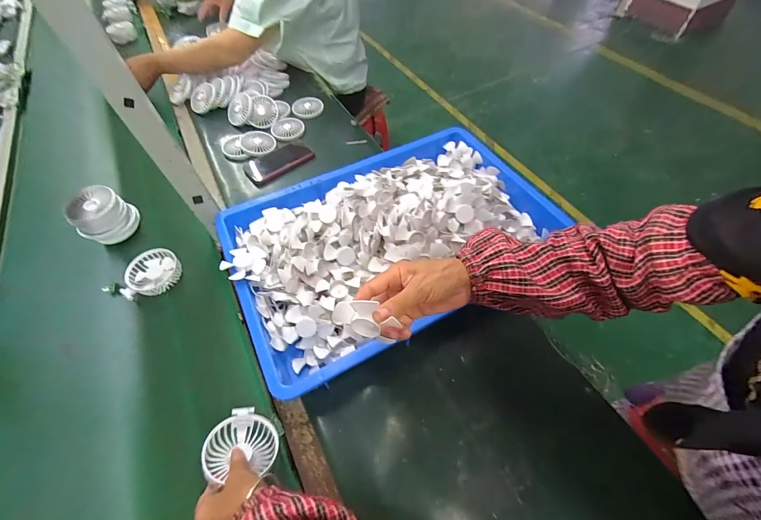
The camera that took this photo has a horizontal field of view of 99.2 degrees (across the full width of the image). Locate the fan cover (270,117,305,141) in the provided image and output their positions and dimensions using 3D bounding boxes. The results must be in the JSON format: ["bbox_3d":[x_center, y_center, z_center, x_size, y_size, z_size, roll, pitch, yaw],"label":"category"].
[{"bbox_3d":[-0.257,-0.365,0.895,0.088,0.012,0.104,-7,58,-7],"label":"fan cover"}]

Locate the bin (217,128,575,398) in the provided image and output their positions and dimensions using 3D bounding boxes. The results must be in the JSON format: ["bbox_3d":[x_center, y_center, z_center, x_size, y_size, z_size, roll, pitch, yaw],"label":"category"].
[{"bbox_3d":[0.027,-0.055,0.600,0.576,0.122,0.376,-24,61,-17],"label":"bin"}]

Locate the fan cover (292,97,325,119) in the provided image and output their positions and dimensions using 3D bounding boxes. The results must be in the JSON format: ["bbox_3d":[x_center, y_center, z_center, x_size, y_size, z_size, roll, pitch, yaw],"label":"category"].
[{"bbox_3d":[-0.212,-0.448,0.947,0.090,0.016,0.089,-9,58,-8],"label":"fan cover"}]

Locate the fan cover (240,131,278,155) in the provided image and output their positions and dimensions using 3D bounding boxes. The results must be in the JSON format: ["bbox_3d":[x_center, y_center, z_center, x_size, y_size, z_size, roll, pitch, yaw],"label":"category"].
[{"bbox_3d":[-0.321,-0.314,0.847,0.083,0.012,0.094,-5,58,-6],"label":"fan cover"}]

